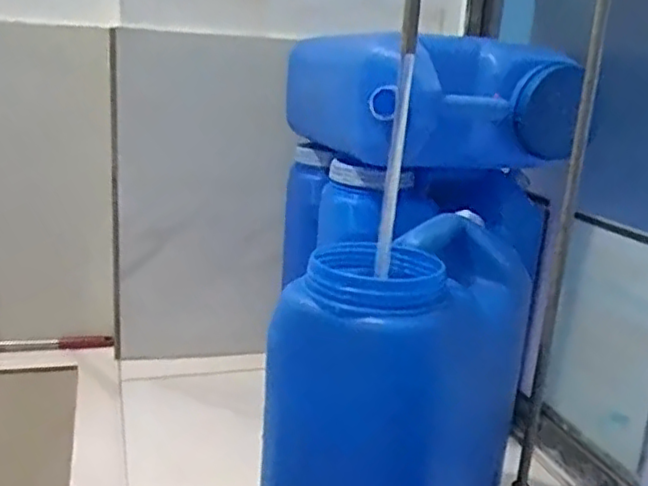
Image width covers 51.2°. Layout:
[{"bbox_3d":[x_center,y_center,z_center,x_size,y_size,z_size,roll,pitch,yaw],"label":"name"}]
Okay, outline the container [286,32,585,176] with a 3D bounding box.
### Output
[{"bbox_3d":[0.141,-0.206,1.020,0.252,0.173,0.431,-4,17,-25],"label":"container"}]

